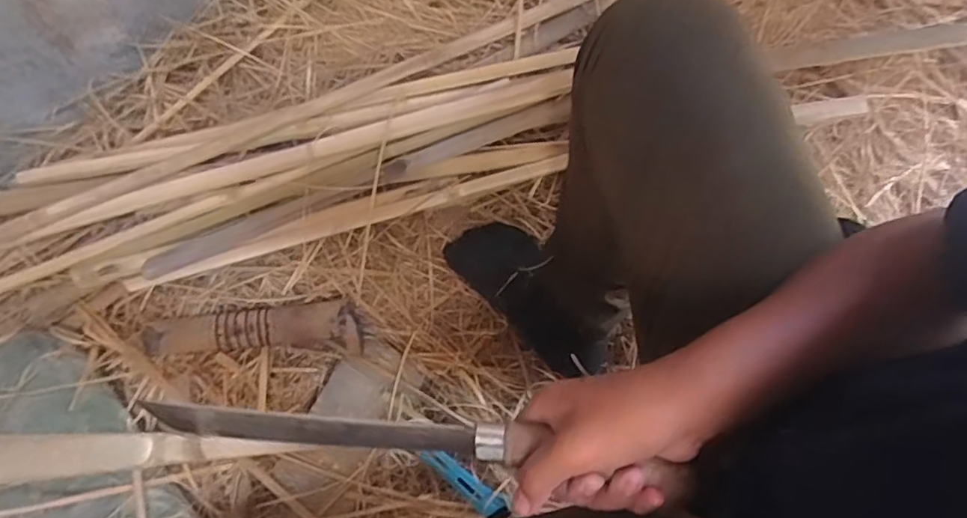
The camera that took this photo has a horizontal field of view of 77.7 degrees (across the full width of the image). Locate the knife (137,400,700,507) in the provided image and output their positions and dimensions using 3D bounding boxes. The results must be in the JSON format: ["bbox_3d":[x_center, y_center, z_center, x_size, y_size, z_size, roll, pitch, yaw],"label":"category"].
[{"bbox_3d":[-0.058,0.121,0.403,0.378,0.035,0.031,1,66,15],"label":"knife"}]

